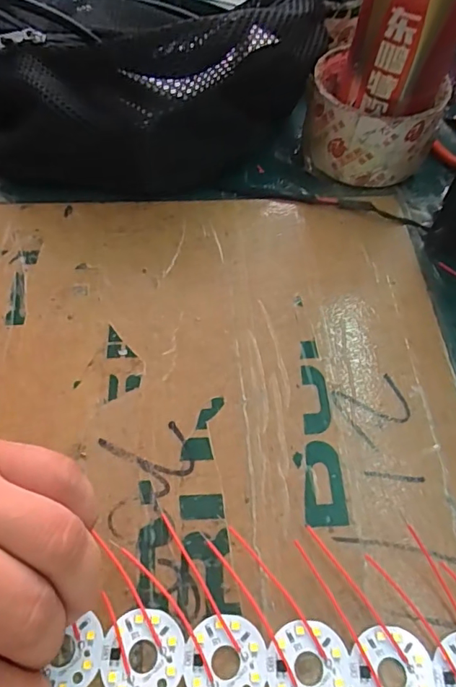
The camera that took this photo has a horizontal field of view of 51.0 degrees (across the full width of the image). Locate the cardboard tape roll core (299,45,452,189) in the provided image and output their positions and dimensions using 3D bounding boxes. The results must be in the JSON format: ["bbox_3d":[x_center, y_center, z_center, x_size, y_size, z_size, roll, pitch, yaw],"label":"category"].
[{"bbox_3d":[0.091,-0.144,0.308,0.083,0.047,0.068,18,61,9],"label":"cardboard tape roll core"}]

